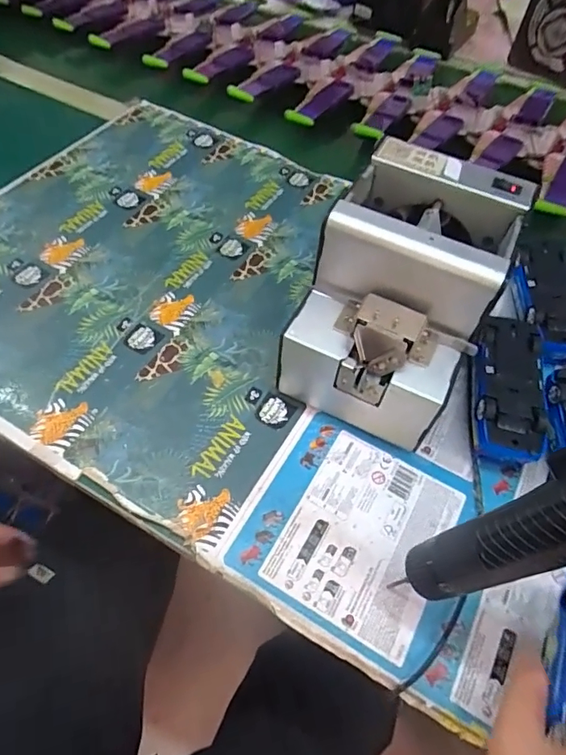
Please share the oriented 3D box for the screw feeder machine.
[{"bbox_3d":[0.088,-0.059,0.378,0.122,0.147,0.182,24,58,12],"label":"screw feeder machine"}]

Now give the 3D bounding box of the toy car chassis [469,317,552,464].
[{"bbox_3d":[0.180,0.012,0.400,0.056,0.042,0.130,13,56,5],"label":"toy car chassis"}]

